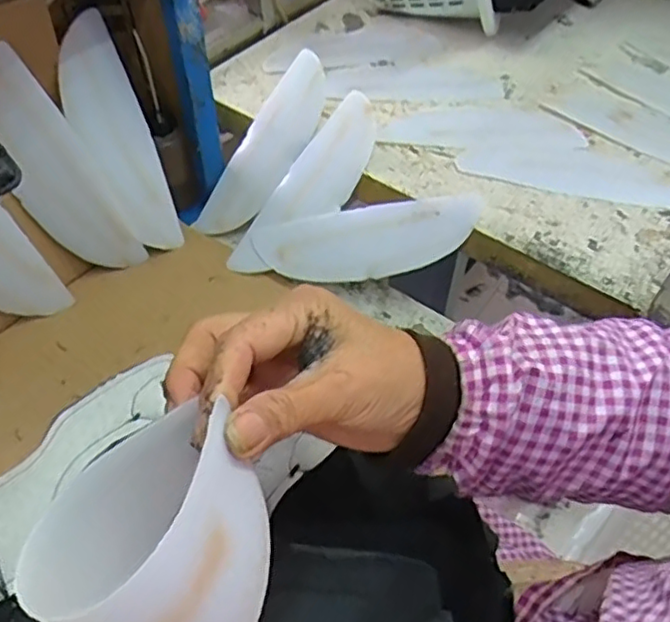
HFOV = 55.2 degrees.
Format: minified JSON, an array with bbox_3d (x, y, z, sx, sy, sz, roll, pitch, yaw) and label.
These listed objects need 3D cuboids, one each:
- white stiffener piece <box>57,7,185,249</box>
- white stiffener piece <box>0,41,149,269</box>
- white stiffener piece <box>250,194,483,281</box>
[{"bbox_3d":[-0.204,-0.160,0.605,0.071,0.216,0.033,-25,22,-21],"label":"white stiffener piece"},{"bbox_3d":[-0.248,-0.119,0.566,0.068,0.213,0.013,-28,37,-8],"label":"white stiffener piece"},{"bbox_3d":[0.028,-0.067,0.617,0.216,0.013,0.069,-6,82,13],"label":"white stiffener piece"}]

